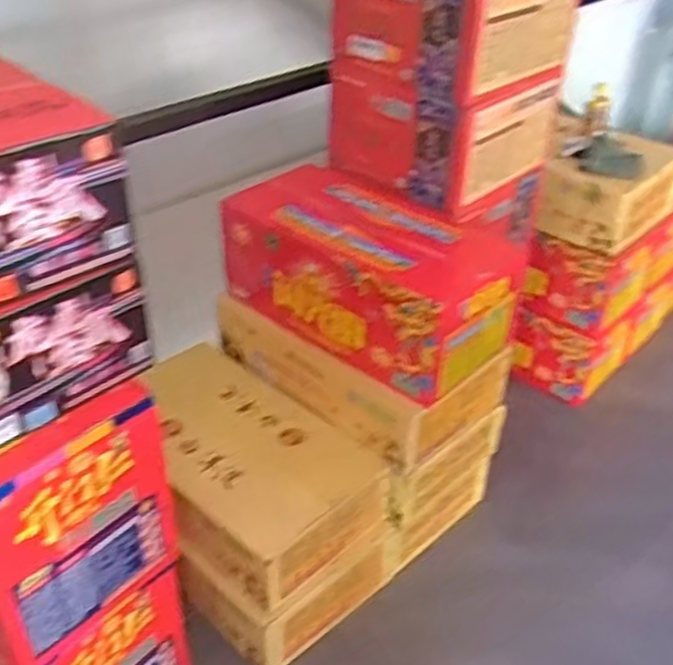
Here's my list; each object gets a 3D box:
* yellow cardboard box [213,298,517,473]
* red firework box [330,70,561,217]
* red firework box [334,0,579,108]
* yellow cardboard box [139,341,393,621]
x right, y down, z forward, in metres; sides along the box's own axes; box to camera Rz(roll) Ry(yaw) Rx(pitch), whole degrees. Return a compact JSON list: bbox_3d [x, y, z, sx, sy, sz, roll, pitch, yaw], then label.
[{"bbox_3d":[0.050,0.042,1.817,0.377,0.177,0.596,-28,45,-35],"label":"yellow cardboard box"},{"bbox_3d":[0.246,-0.482,1.800,0.406,0.254,0.364,25,42,28],"label":"red firework box"},{"bbox_3d":[0.248,-0.655,1.617,0.381,0.251,0.347,-24,43,-31],"label":"red firework box"},{"bbox_3d":[-0.222,0.293,1.709,0.598,0.187,0.356,30,45,34],"label":"yellow cardboard box"}]

